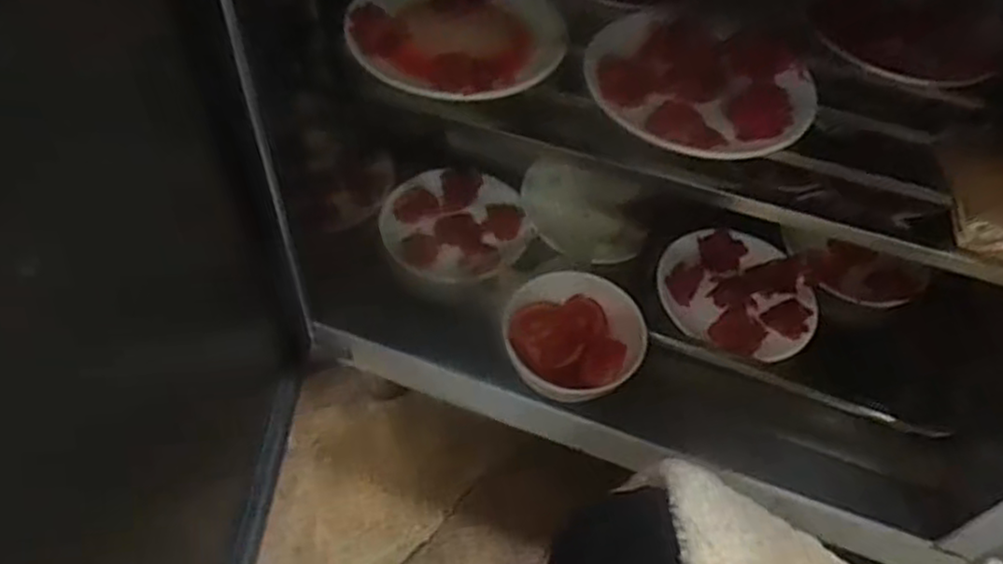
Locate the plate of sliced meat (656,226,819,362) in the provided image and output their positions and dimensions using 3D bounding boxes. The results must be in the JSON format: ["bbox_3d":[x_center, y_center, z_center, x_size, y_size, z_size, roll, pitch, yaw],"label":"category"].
[{"bbox_3d":[0.261,0.005,0.810,0.167,0.020,0.166,2,52,-3],"label":"plate of sliced meat"}]

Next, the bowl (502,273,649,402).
[{"bbox_3d":[0.067,0.053,0.712,0.133,0.055,0.120,-6,79,-18],"label":"bowl"}]

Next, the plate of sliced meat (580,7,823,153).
[{"bbox_3d":[0.149,-0.150,0.556,0.166,0.020,0.147,7,52,0],"label":"plate of sliced meat"}]

